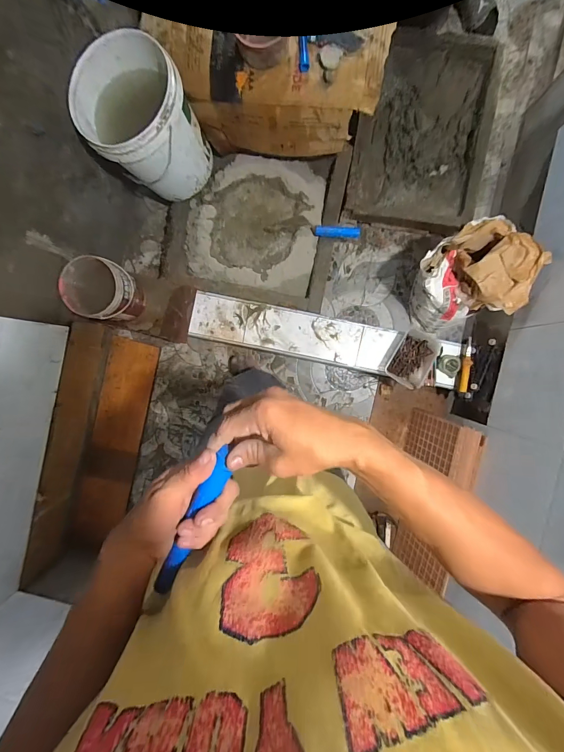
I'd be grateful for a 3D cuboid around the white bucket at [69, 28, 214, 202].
[{"bbox_3d":[-0.428,-0.771,1.023,0.313,0.299,0.354,-35,91,0],"label":"white bucket"}]

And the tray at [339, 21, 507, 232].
[{"bbox_3d":[0.484,-0.860,1.169,0.429,0.114,0.646,9,91,0],"label":"tray"}]

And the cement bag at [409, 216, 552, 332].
[{"bbox_3d":[0.544,-0.283,1.032,0.276,0.356,0.224,42,90,-1],"label":"cement bag"}]

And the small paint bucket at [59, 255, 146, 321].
[{"bbox_3d":[-0.579,-0.273,1.091,0.191,0.168,0.190,9,91,0],"label":"small paint bucket"}]

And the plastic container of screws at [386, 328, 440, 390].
[{"bbox_3d":[0.440,-0.056,1.102,0.132,0.062,0.178,27,91,0],"label":"plastic container of screws"}]

